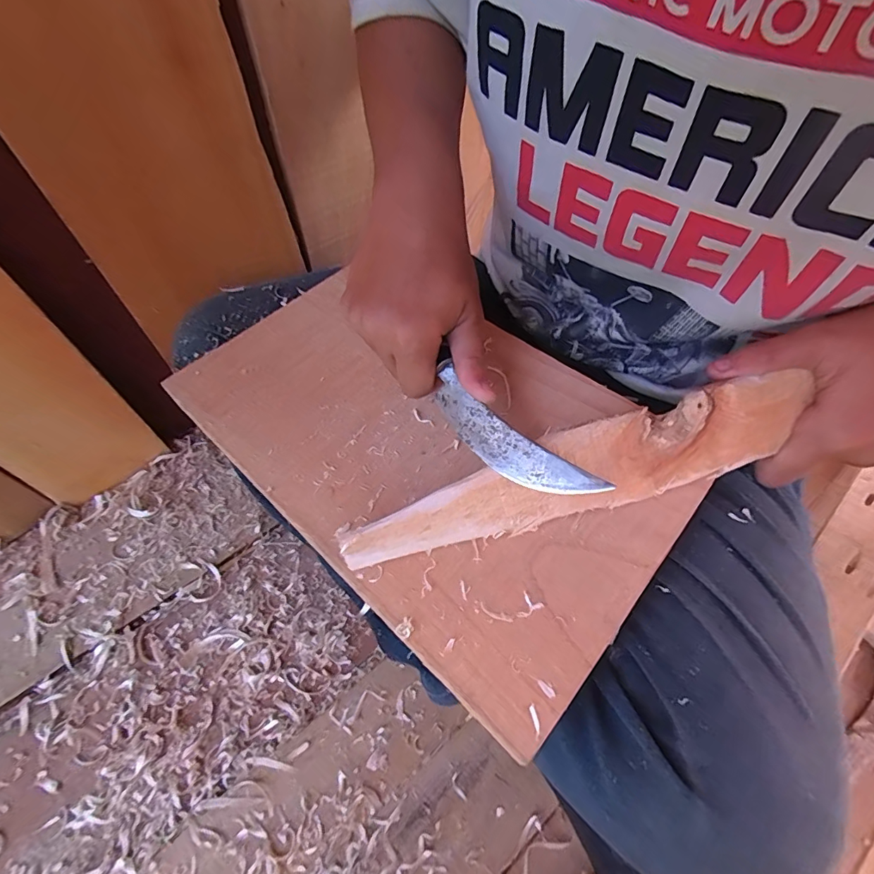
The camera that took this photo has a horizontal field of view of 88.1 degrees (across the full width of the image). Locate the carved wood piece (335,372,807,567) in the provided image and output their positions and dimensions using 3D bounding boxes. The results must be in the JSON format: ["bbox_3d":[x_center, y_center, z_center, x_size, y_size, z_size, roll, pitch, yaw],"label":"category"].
[{"bbox_3d":[0.079,0.020,0.248,0.264,0.030,0.040,-18,60,-5],"label":"carved wood piece"}]

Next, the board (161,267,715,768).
[{"bbox_3d":[-0.013,-0.011,0.299,0.325,0.006,0.204,36,64,24],"label":"board"}]

